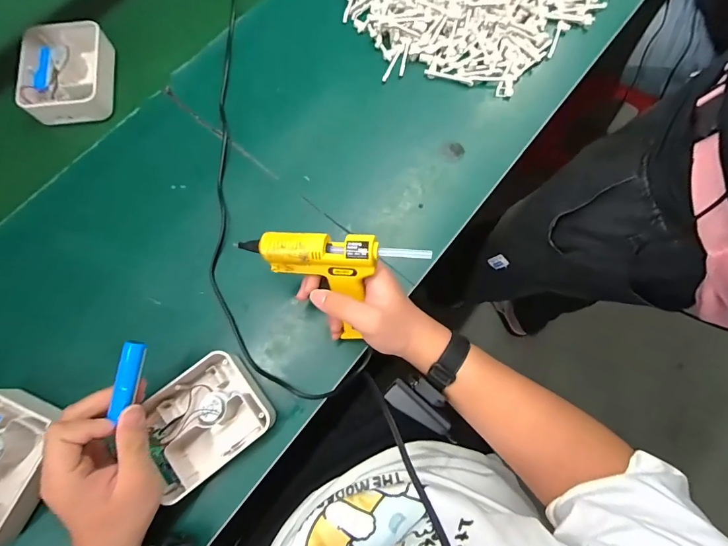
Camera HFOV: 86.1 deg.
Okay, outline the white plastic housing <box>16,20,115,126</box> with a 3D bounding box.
[{"bbox_3d":[-0.400,-0.267,0.527,0.095,0.048,0.135,-4,75,-3],"label":"white plastic housing"}]

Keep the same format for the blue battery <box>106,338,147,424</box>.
[{"bbox_3d":[-0.203,0.091,0.336,0.013,0.018,0.066,13,87,3],"label":"blue battery"}]

